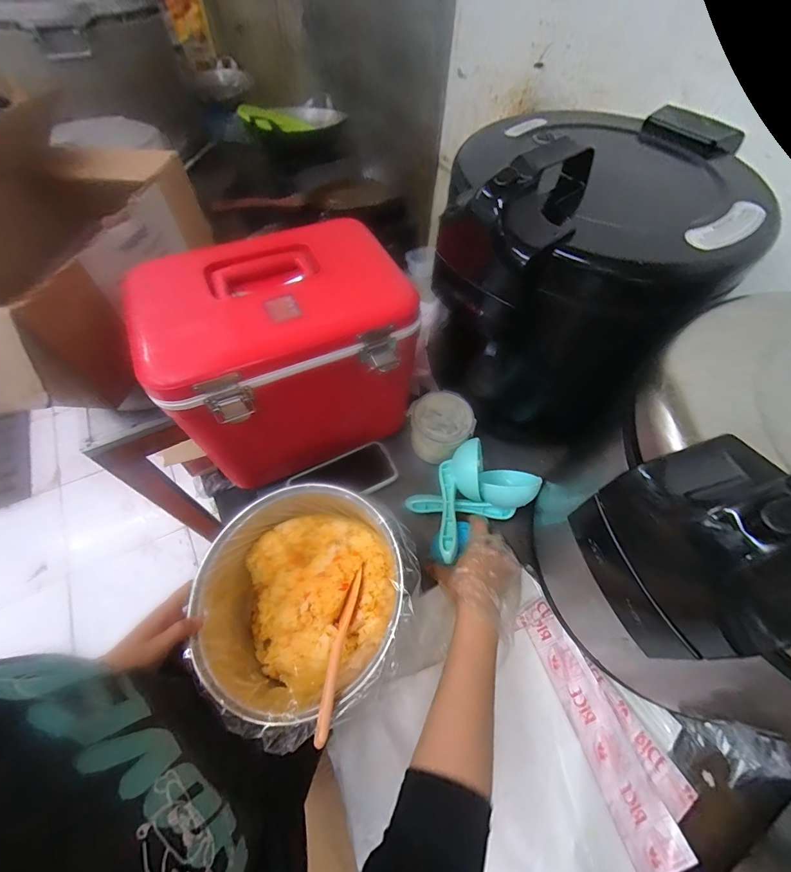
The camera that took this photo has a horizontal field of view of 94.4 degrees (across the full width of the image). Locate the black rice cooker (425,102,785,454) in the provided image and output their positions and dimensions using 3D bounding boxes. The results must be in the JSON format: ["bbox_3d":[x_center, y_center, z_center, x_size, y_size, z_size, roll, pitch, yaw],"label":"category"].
[{"bbox_3d":[0.250,-0.218,0.534,0.305,0.359,0.339,21,59,11],"label":"black rice cooker"}]

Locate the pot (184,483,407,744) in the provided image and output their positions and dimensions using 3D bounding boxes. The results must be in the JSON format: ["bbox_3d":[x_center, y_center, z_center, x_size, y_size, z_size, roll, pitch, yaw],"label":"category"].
[{"bbox_3d":[-0.110,0.187,0.433,0.222,0.145,0.223,1,57,-1],"label":"pot"}]

